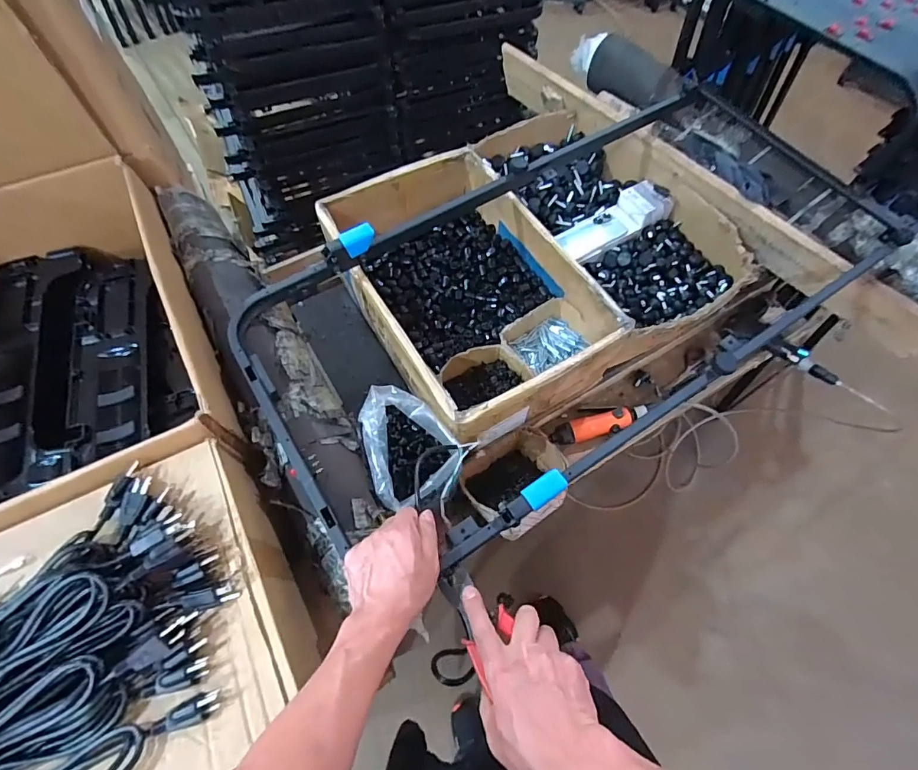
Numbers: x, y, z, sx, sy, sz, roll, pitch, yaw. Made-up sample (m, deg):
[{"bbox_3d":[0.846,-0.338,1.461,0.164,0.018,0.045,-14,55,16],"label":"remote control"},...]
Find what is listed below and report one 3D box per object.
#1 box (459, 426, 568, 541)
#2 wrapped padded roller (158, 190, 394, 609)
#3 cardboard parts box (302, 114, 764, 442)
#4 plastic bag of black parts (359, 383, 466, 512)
[{"bbox_3d":[0.102,0.175,0.806,0.157,0.111,0.149,-27,67,-13],"label":"box"},{"bbox_3d":[-0.321,-0.064,0.736,0.136,0.105,0.788,-30,67,-14],"label":"wrapped padded roller"},{"bbox_3d":[0.149,-0.278,0.924,0.708,0.163,0.585,-28,67,-13],"label":"cardboard parts box"},{"bbox_3d":[-0.072,0.095,0.709,0.134,0.086,0.185,-14,64,-7],"label":"plastic bag of black parts"}]

